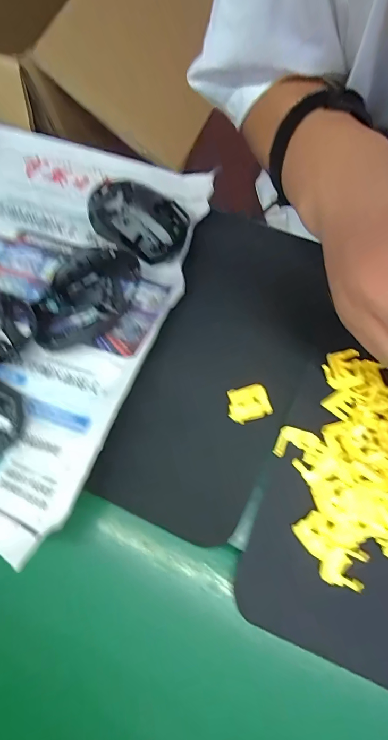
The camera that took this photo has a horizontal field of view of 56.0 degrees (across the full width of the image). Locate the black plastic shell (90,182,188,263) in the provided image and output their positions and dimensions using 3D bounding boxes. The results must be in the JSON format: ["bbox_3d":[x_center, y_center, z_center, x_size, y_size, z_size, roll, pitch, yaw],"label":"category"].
[{"bbox_3d":[-0.061,-0.151,0.361,0.111,0.033,0.062,29,77,13],"label":"black plastic shell"}]

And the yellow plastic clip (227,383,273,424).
[{"bbox_3d":[0.046,0.029,0.316,0.036,0.015,0.029,-21,72,-1],"label":"yellow plastic clip"}]

